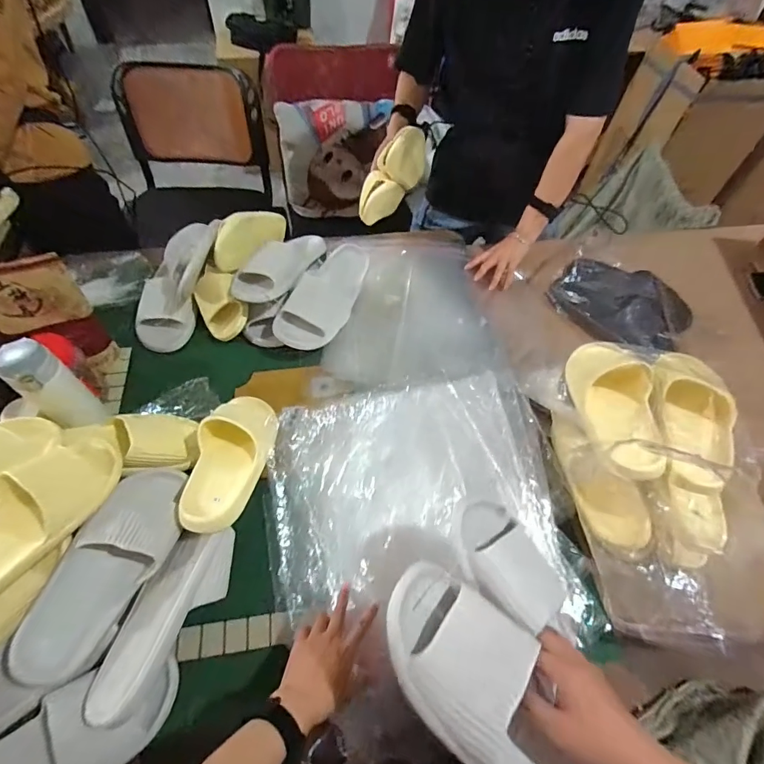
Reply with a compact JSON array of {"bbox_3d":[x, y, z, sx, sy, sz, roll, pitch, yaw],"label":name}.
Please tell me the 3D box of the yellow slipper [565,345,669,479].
[{"bbox_3d":[0.335,0.028,0.614,0.088,0.065,0.233,6,57,0],"label":"yellow slipper"}]

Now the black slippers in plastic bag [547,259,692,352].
[{"bbox_3d":[0.500,-0.167,0.894,0.268,0.071,0.186,37,62,19],"label":"black slippers in plastic bag"}]

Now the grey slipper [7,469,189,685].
[{"bbox_3d":[-0.357,0.234,0.558,0.107,0.067,0.277,22,58,10],"label":"grey slipper"}]

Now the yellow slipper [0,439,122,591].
[{"bbox_3d":[-0.445,0.174,0.546,0.098,0.084,0.245,20,58,9],"label":"yellow slipper"}]

